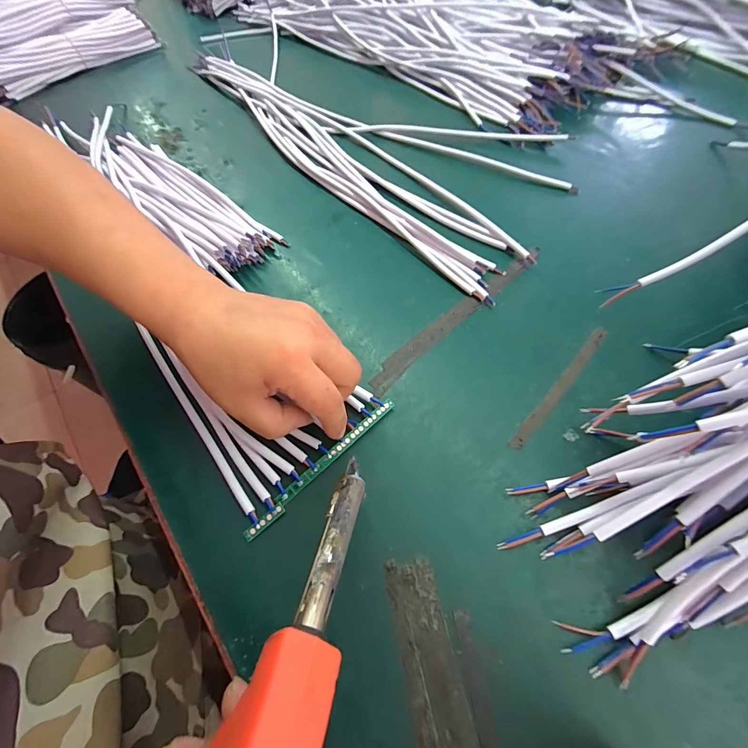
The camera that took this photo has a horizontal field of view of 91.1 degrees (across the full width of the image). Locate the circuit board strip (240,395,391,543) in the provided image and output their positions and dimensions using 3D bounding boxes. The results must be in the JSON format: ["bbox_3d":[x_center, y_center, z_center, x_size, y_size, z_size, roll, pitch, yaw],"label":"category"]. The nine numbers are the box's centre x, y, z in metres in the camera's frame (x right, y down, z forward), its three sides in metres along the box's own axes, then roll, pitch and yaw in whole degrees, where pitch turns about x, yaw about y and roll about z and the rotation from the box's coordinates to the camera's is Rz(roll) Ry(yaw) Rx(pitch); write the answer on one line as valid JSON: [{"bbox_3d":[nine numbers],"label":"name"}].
[{"bbox_3d":[-0.034,0.063,0.256,0.132,0.006,0.009,-41,65,-17],"label":"circuit board strip"}]

